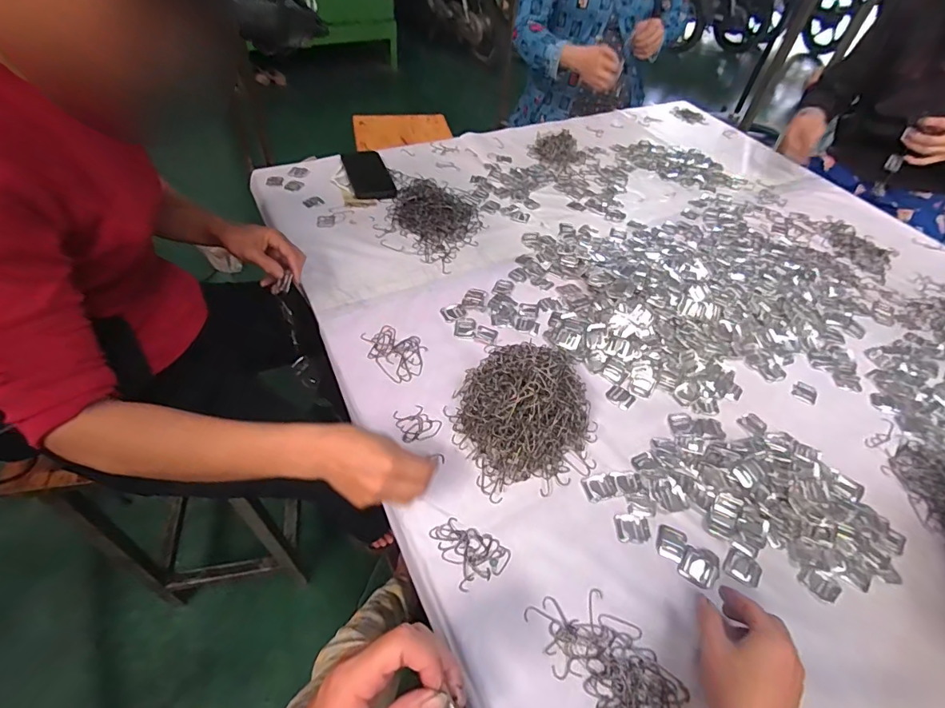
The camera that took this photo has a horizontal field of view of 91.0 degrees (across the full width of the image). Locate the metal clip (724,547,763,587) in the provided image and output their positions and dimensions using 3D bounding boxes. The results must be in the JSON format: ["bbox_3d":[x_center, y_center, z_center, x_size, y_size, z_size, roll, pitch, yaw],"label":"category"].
[{"bbox_3d":[0.292,0.231,0.501,0.035,0.008,0.031,31,54,20],"label":"metal clip"}]

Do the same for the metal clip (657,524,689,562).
[{"bbox_3d":[0.220,0.210,0.513,0.031,0.004,0.036,21,52,12],"label":"metal clip"}]

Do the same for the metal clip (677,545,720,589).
[{"bbox_3d":[0.244,0.226,0.497,0.036,0.005,0.043,31,54,19],"label":"metal clip"}]

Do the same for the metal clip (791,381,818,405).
[{"bbox_3d":[0.483,0.055,0.676,0.033,0.004,0.036,30,54,19],"label":"metal clip"}]

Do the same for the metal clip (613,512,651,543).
[{"bbox_3d":[0.179,0.194,0.519,0.039,0.004,0.031,2,50,-3],"label":"metal clip"}]

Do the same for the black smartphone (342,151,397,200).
[{"bbox_3d":[-0.213,-0.368,0.954,0.082,0.012,0.174,-14,53,-16],"label":"black smartphone"}]

